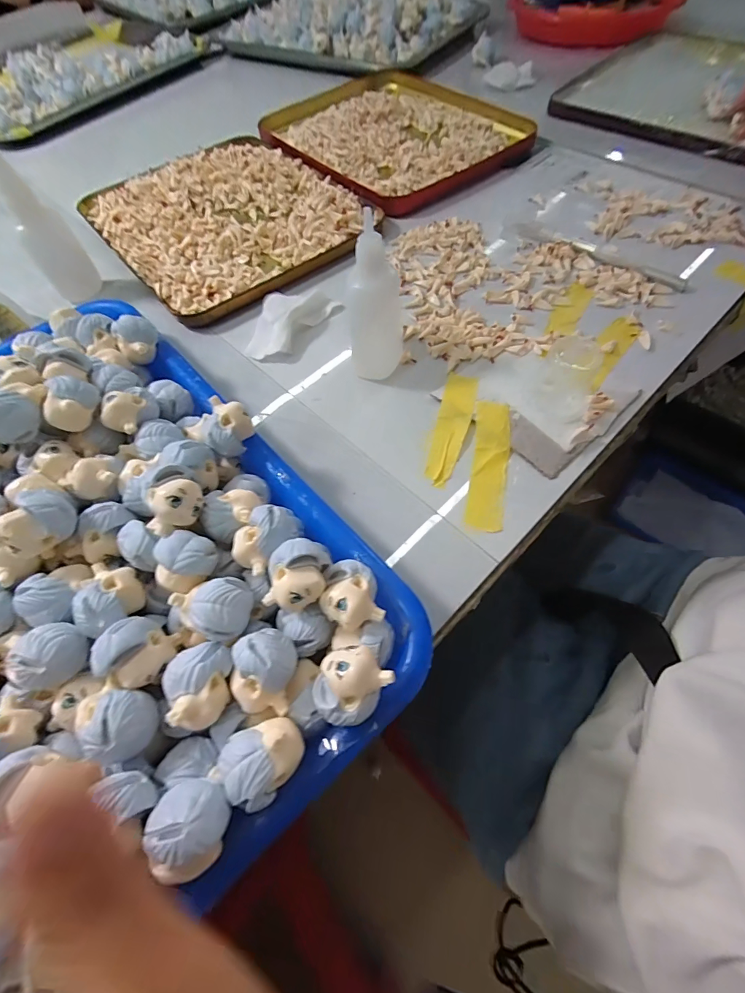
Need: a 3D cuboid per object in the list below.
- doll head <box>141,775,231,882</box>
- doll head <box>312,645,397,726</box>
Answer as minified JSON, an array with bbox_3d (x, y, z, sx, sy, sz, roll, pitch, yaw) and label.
[{"bbox_3d":[-0.056,0.103,0.128,0.021,0.023,0.024,-34,65,-15],"label":"doll head"},{"bbox_3d":[-0.008,0.067,0.144,0.023,0.018,0.025,-1,61,2],"label":"doll head"}]

